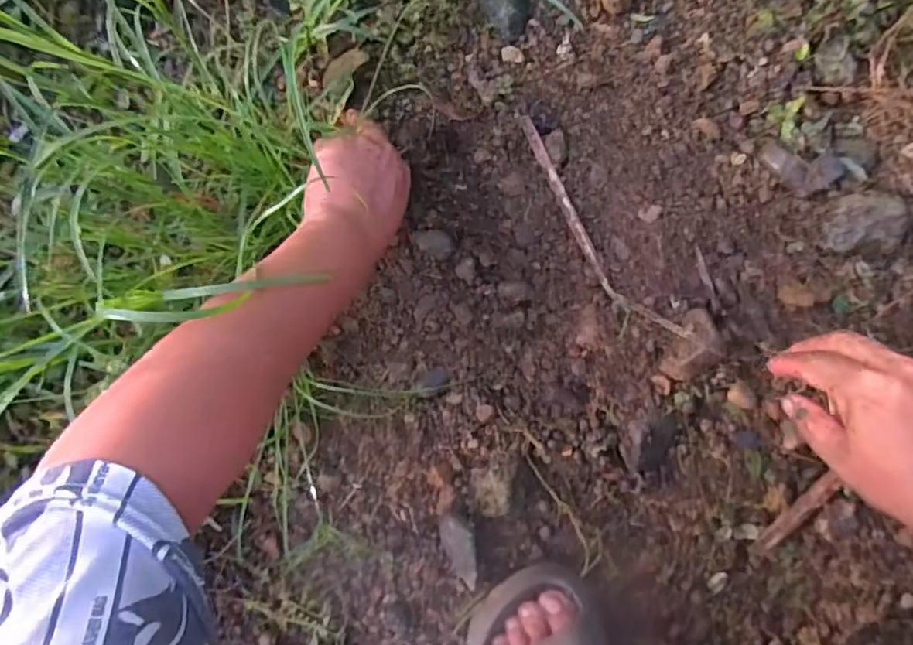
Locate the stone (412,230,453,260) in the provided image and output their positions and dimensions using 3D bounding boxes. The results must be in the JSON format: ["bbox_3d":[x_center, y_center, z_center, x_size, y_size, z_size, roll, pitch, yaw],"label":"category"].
[{"bbox_3d":[-0.020,-0.068,0.502,0.032,0.010,0.021,31,93,7],"label":"stone"}]

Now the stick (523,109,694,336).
[{"bbox_3d":[0.110,-0.071,0.489,0.033,0.007,0.222,-40,81,31],"label":"stick"}]

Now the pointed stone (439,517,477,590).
[{"bbox_3d":[0.006,0.186,0.493,0.029,0.030,0.056,-30,82,9],"label":"pointed stone"}]

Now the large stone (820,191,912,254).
[{"bbox_3d":[0.313,-0.077,0.458,0.051,0.025,0.044,4,89,8],"label":"large stone"}]

